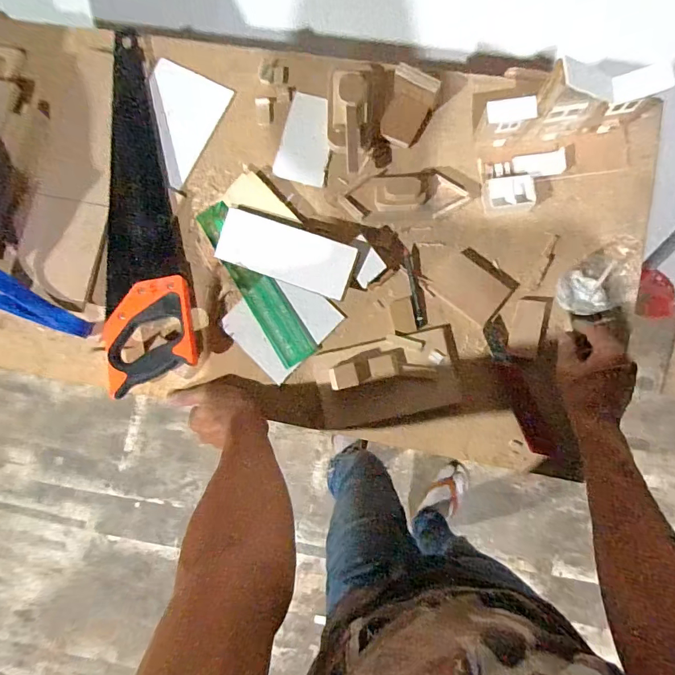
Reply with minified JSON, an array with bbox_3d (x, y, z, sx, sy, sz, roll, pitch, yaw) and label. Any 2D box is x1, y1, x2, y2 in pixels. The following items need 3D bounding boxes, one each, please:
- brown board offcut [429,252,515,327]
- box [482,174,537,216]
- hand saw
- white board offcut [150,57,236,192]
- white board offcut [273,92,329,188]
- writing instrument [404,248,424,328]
[{"bbox_3d":[0.179,-0.067,0.557,0.087,0.010,0.066,40,89,7],"label":"brown board offcut"},{"bbox_3d":[0.226,-0.188,0.555,0.066,0.032,0.041,-6,84,5],"label":"box"},{"bbox_3d":[-0.277,-0.181,0.581,0.110,0.043,0.504,-11,84,4],"label":"hand saw"},{"bbox_3d":[-0.239,-0.311,0.613,0.110,0.021,0.169,24,87,7],"label":"white board offcut"},{"bbox_3d":[-0.043,-0.279,0.589,0.070,0.007,0.121,13,86,6],"label":"white board offcut"},{"bbox_3d":[0.102,-0.066,0.565,0.011,0.007,0.106,-10,84,4],"label":"writing instrument"}]

